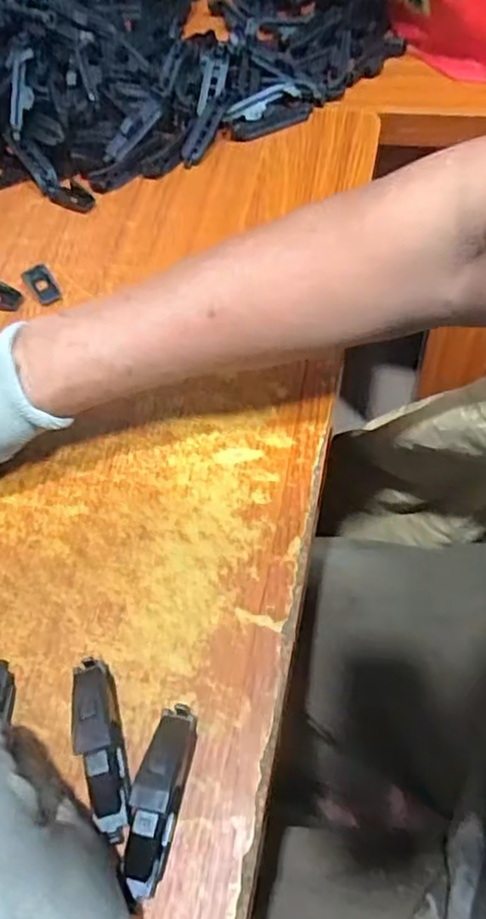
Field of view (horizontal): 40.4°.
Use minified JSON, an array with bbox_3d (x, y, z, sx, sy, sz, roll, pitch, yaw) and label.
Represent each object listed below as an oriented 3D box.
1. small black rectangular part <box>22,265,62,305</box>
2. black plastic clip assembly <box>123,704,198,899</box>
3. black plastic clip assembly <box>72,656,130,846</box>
[{"bbox_3d":[-0.148,-0.129,0.487,0.019,0.006,0.036,-31,61,-12],"label":"small black rectangular part"},{"bbox_3d":[-0.038,0.152,0.301,0.020,0.019,0.077,10,61,12],"label":"black plastic clip assembly"},{"bbox_3d":[-0.068,0.134,0.314,0.020,0.027,0.080,-19,59,-6],"label":"black plastic clip assembly"}]

